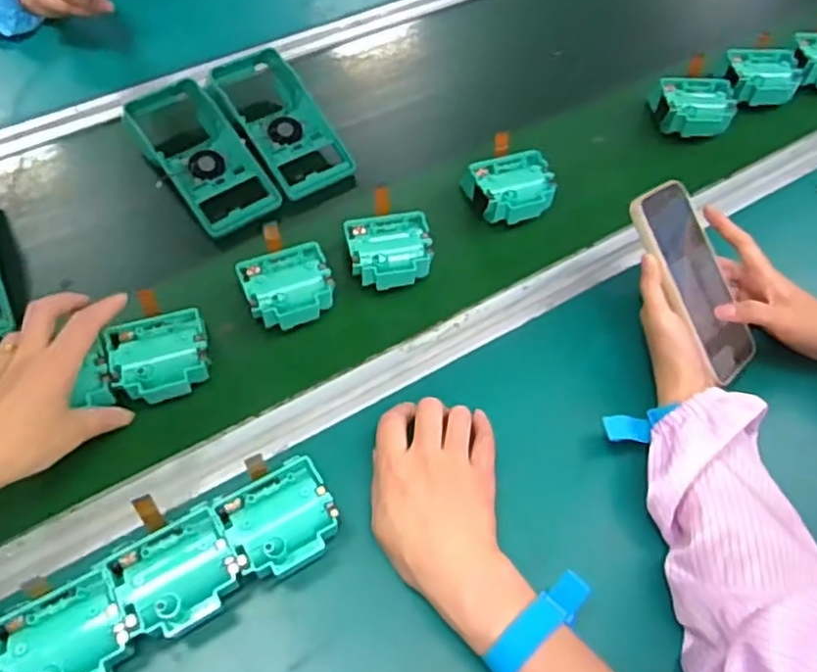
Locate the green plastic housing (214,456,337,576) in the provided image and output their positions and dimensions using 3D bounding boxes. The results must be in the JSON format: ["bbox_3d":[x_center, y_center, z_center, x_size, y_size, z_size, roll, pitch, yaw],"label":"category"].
[{"bbox_3d":[-0.086,0.131,0.479,0.070,0.039,0.066,-28,61,-17],"label":"green plastic housing"}]

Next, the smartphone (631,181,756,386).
[{"bbox_3d":[0.237,-0.045,0.566,0.089,0.012,0.164,-22,89,-35],"label":"smartphone"}]

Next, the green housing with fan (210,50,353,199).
[{"bbox_3d":[-0.137,-0.225,0.728,0.089,0.043,0.193,-28,72,-19],"label":"green housing with fan"}]

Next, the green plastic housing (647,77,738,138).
[{"bbox_3d":[0.314,-0.250,0.759,0.081,0.043,0.081,0,57,0],"label":"green plastic housing"}]

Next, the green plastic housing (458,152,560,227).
[{"bbox_3d":[0.101,-0.143,0.673,0.076,0.033,0.067,-15,58,-10],"label":"green plastic housing"}]

